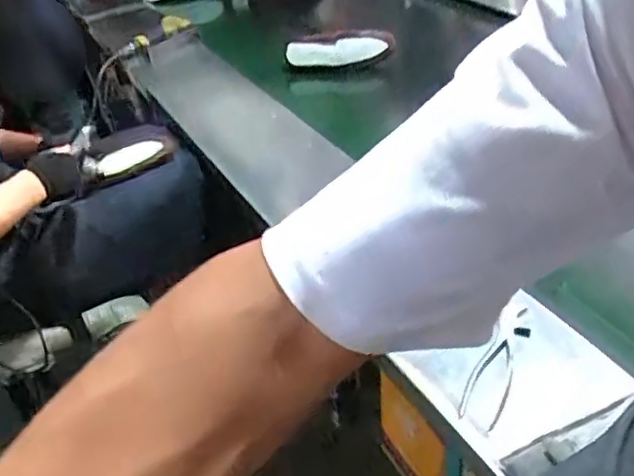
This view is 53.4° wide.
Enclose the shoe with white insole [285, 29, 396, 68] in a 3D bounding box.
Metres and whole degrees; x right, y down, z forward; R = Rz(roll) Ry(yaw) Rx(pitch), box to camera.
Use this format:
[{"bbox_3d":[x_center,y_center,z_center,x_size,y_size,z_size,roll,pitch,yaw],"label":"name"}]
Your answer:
[{"bbox_3d":[0.055,-0.476,1.584,0.271,0.075,0.068,-12,38,-9],"label":"shoe with white insole"}]

